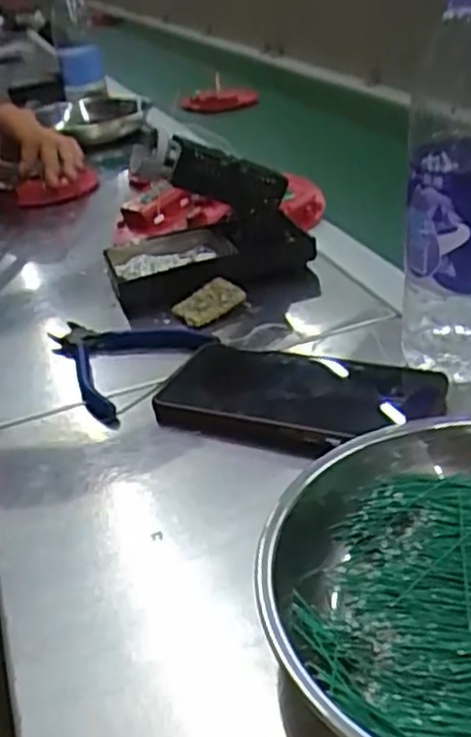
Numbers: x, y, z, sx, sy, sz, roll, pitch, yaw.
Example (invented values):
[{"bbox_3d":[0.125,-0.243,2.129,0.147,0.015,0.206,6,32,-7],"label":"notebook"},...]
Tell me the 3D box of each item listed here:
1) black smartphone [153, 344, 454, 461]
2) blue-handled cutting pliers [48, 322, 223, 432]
[{"bbox_3d":[0.036,0.017,0.439,0.155,0.016,0.084,10,35,25],"label":"black smartphone"},{"bbox_3d":[-0.068,-0.008,0.512,0.093,0.022,0.115,-19,34,-19],"label":"blue-handled cutting pliers"}]

